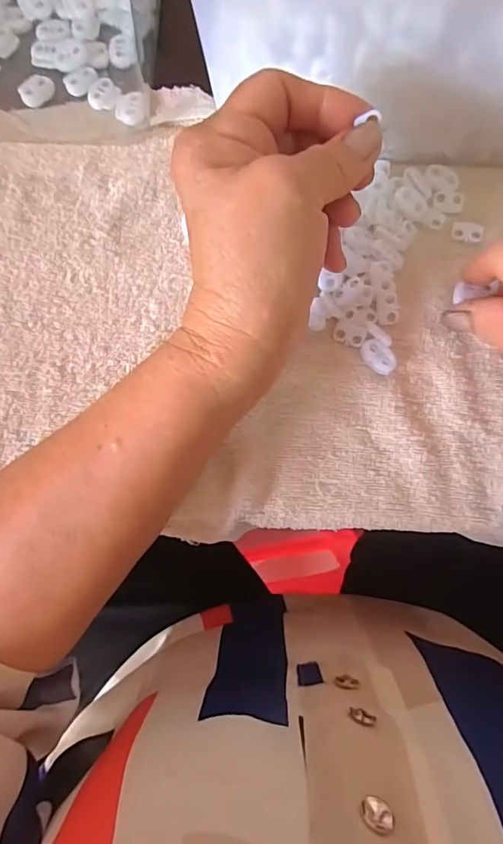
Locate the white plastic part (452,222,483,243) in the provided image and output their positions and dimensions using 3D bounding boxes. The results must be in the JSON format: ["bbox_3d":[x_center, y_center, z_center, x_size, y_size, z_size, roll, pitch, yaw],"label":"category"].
[{"bbox_3d":[0.132,-0.116,0.293,0.017,0.004,0.012,9,80,2],"label":"white plastic part"}]

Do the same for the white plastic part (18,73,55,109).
[{"bbox_3d":[-0.138,-0.213,0.310,0.021,0.009,0.016,-41,82,-7],"label":"white plastic part"}]

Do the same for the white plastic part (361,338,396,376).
[{"bbox_3d":[0.072,-0.037,0.275,0.015,0.006,0.022,-41,82,-6],"label":"white plastic part"}]

